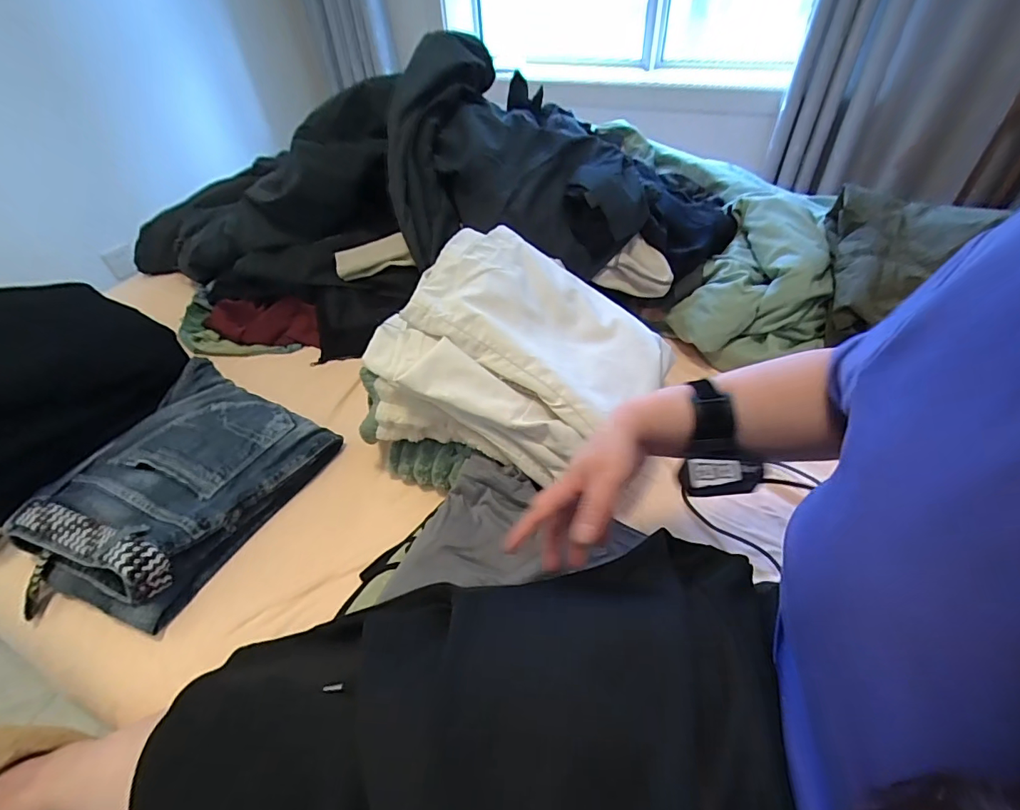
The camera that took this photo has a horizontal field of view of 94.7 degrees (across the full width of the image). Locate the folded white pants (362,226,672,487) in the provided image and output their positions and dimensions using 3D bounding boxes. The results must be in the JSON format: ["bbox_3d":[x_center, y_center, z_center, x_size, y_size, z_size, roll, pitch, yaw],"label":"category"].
[{"bbox_3d":[0.017,-0.074,0.597,0.320,0.155,0.339,28,53,28],"label":"folded white pants"}]

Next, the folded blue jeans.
[{"bbox_3d":[-0.444,0.100,0.616,0.262,0.089,0.337,19,50,21],"label":"folded blue jeans"}]

